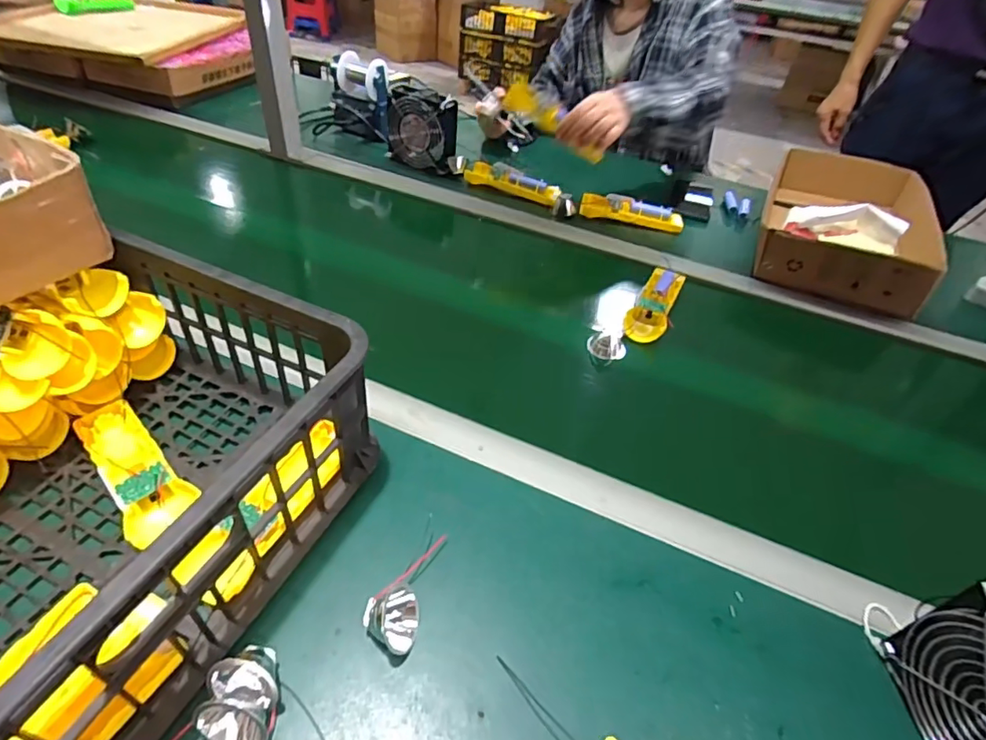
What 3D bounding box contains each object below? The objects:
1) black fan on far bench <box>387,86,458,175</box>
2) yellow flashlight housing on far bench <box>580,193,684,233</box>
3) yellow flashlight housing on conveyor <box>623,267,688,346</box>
[{"bbox_3d":[-0.123,-0.417,0.927,0.124,0.119,0.045,27,46,20],"label":"black fan on far bench"},{"bbox_3d":[0.228,-0.260,0.878,0.165,0.029,0.043,12,43,5],"label":"yellow flashlight housing on far bench"},{"bbox_3d":[0.214,-0.091,0.703,0.049,0.027,0.156,22,45,15],"label":"yellow flashlight housing on conveyor"}]

